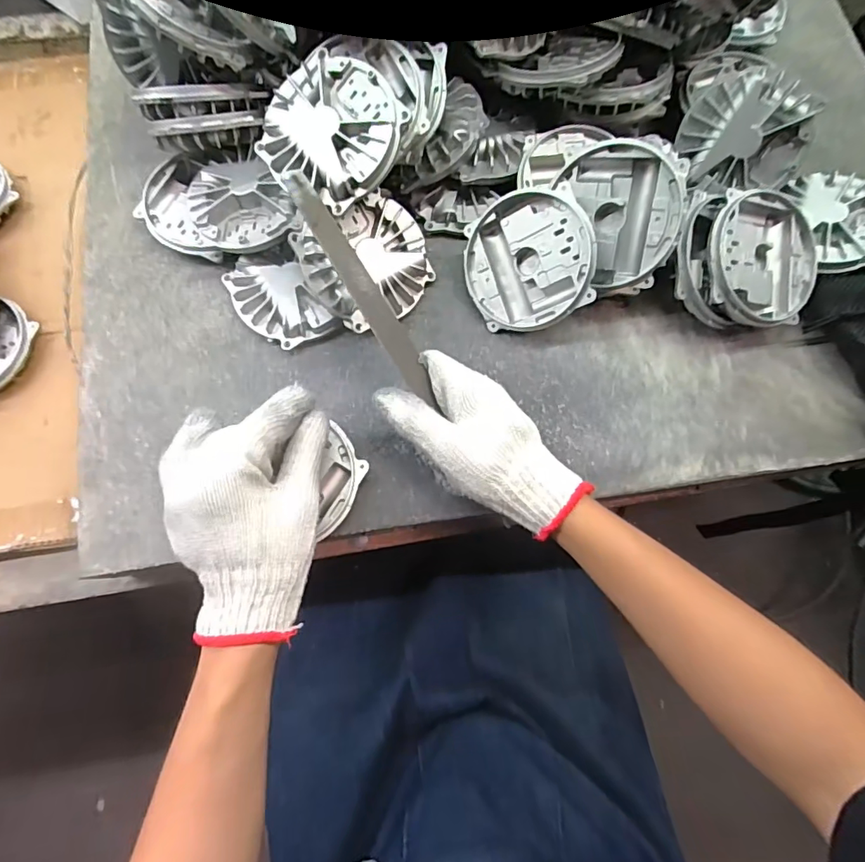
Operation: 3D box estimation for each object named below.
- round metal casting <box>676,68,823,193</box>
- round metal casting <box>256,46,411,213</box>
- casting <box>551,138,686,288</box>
[{"bbox_3d":[0.280,-0.270,0.454,0.102,0.040,0.090,5,118,15],"label":"round metal casting"},{"bbox_3d":[-0.079,-0.230,0.388,0.106,0.028,0.106,0,89,8],"label":"round metal casting"},{"bbox_3d":[0.150,-0.173,0.409,0.095,0.038,0.110,16,113,20],"label":"casting"}]

